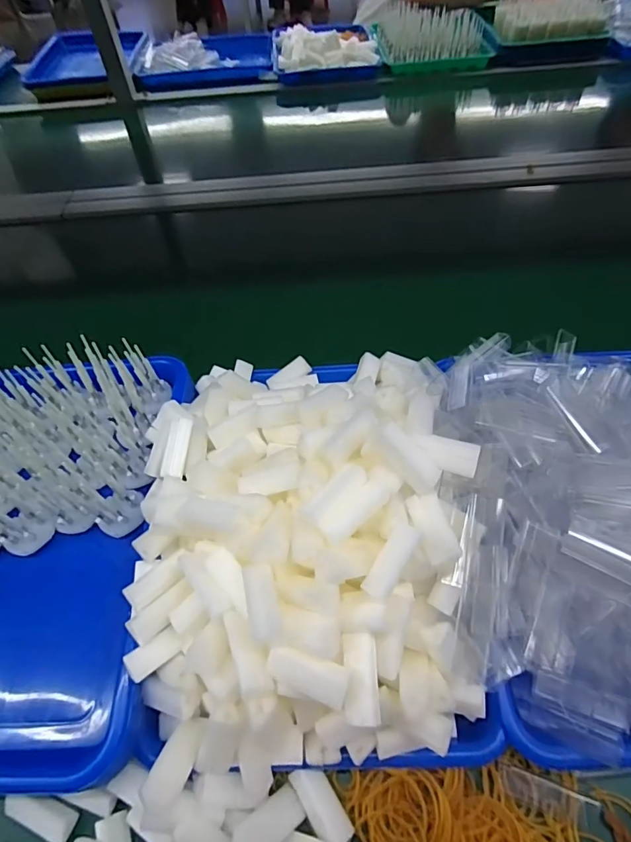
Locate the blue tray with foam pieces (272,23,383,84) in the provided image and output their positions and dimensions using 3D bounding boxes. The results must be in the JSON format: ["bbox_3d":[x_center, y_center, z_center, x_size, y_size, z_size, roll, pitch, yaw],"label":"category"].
[{"bbox_3d":[0.021,-0.900,1.101,0.249,0.056,0.255,-5,53,1],"label":"blue tray with foam pieces"}]

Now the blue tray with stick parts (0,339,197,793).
[{"bbox_3d":[-0.234,0.085,0.356,0.242,0.077,0.317,-2,54,3],"label":"blue tray with stick parts"}]

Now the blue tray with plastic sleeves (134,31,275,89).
[{"bbox_3d":[-0.269,-0.889,1.131,0.331,0.057,0.237,-3,54,2],"label":"blue tray with plastic sleeves"}]

